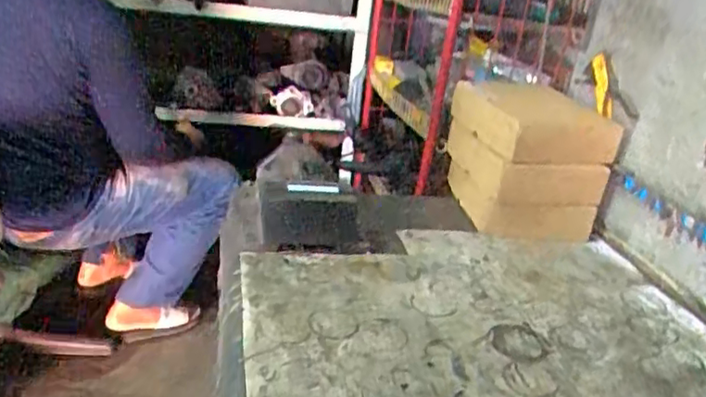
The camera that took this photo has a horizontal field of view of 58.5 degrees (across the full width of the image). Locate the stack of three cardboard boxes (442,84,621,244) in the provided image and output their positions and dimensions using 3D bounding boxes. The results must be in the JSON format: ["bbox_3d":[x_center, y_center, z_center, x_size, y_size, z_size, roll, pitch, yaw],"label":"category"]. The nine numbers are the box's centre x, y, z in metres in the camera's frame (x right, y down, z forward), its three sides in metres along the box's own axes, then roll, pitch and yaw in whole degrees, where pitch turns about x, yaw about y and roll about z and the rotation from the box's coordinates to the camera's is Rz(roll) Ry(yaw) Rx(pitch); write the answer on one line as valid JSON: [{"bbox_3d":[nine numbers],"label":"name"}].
[{"bbox_3d":[0.322,-0.086,1.214,0.206,0.238,0.275,-2,25,-20],"label":"stack of three cardboard boxes"}]

